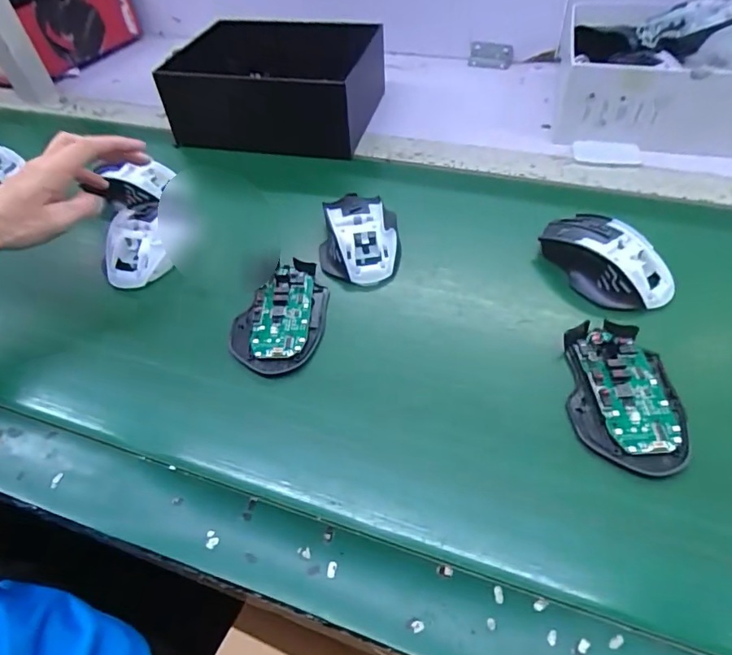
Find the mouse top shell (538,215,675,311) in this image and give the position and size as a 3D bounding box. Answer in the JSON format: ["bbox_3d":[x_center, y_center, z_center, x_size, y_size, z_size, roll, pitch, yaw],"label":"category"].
[{"bbox_3d":[0.202,-0.060,0.421,0.069,0.038,0.117,-34,56,-20],"label":"mouse top shell"}]

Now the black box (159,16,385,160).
[{"bbox_3d":[-0.115,-0.320,0.638,0.233,0.091,0.208,7,52,12],"label":"black box"}]

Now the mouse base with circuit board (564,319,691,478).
[{"bbox_3d":[0.180,0.046,0.345,0.069,0.017,0.113,2,51,8],"label":"mouse base with circuit board"}]

